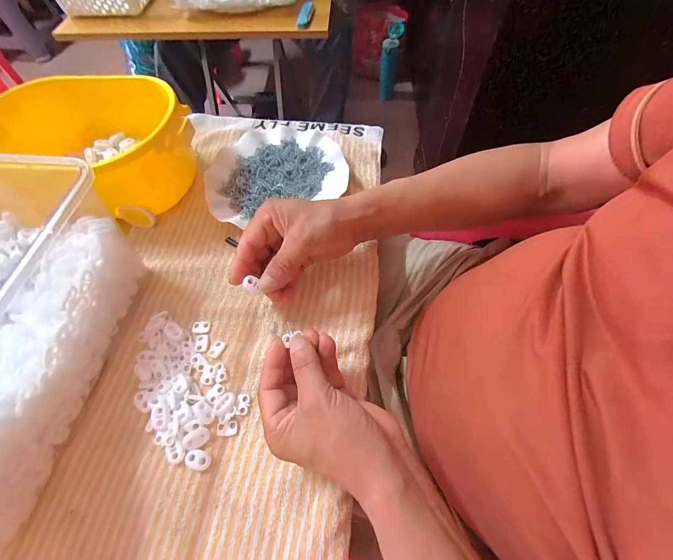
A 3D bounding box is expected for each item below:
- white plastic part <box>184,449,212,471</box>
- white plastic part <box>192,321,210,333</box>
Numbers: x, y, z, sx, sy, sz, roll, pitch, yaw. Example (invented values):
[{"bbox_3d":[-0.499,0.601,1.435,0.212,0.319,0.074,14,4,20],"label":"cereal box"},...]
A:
[{"bbox_3d":[-0.120,0.157,0.279,0.022,0.006,0.015,12,61,8],"label":"white plastic part"},{"bbox_3d":[-0.143,0.049,0.338,0.017,0.004,0.012,-5,60,-1],"label":"white plastic part"}]

